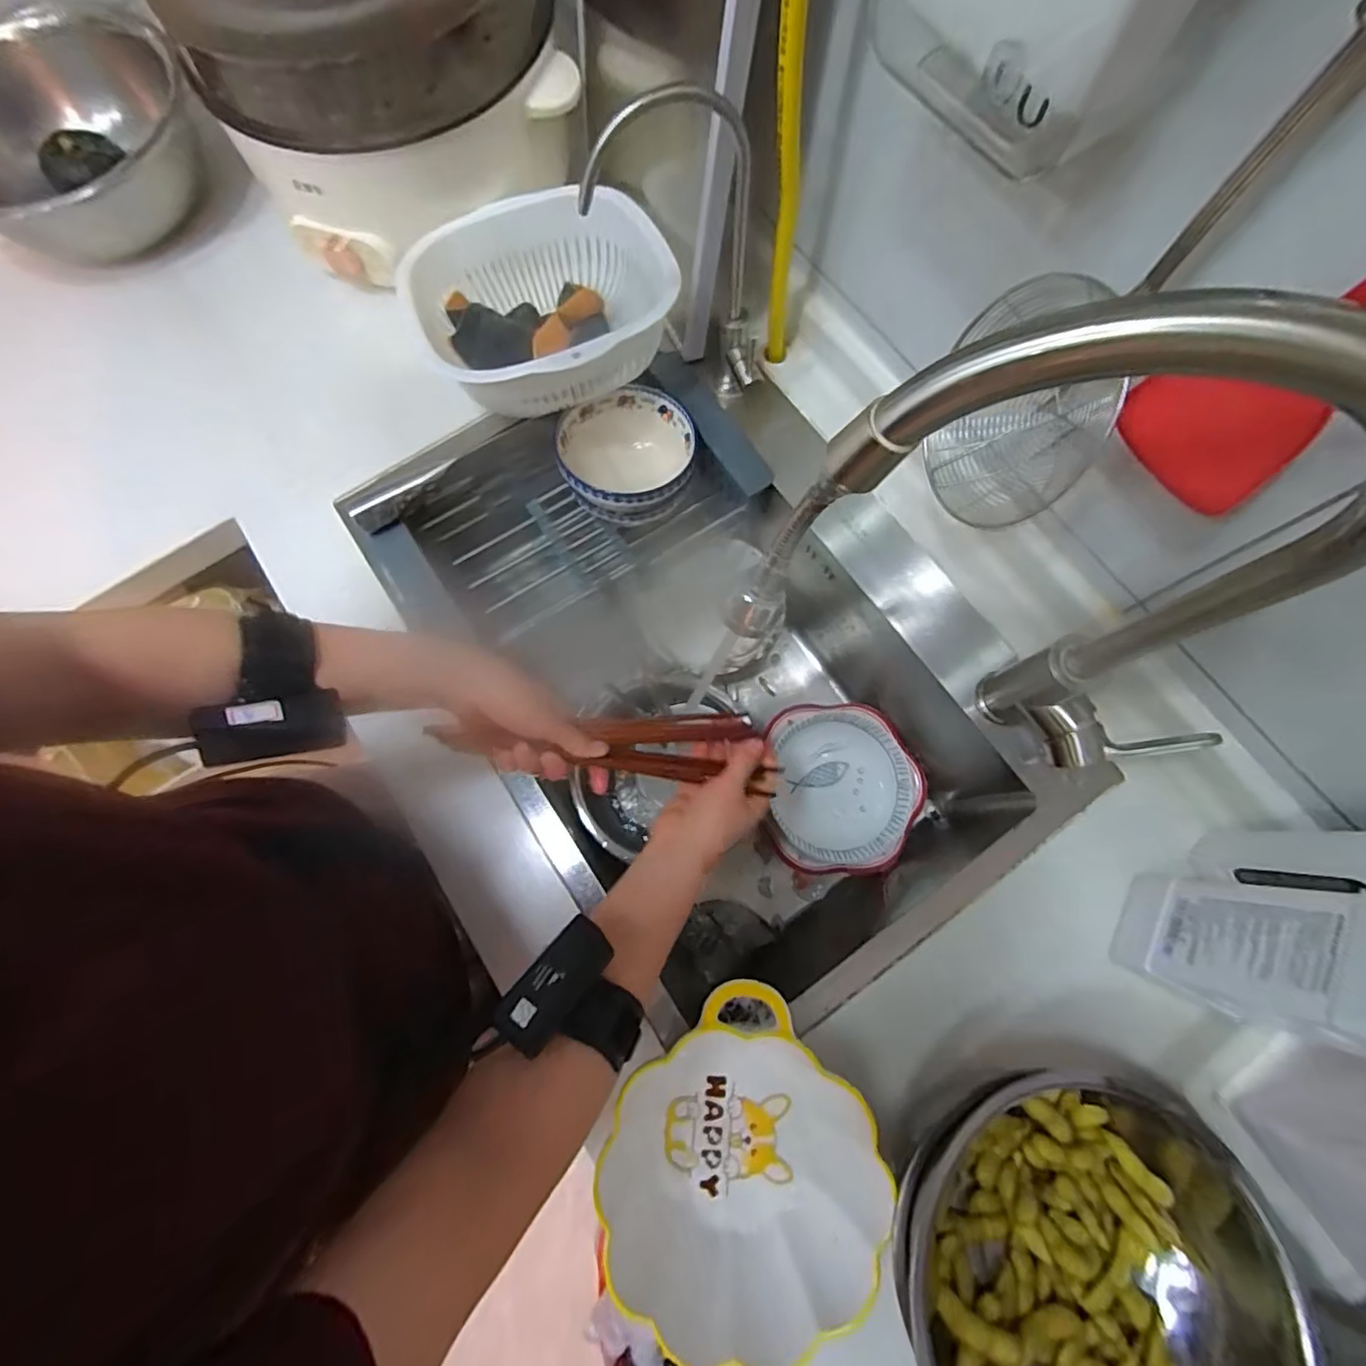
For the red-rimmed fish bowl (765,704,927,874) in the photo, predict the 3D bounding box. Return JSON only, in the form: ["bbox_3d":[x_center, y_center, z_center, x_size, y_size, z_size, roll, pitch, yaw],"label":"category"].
[{"bbox_3d":[0.182,0.115,0.670,0.165,0.049,0.180,0,76,1],"label":"red-rimmed fish bowl"}]

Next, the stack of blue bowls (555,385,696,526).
[{"bbox_3d":[-0.054,-0.223,0.635,0.130,0.120,0.133,-12,76,-2],"label":"stack of blue bowls"}]

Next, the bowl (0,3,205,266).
[{"bbox_3d":[-0.650,-0.562,0.644,0.271,0.111,0.235,-32,78,-7],"label":"bowl"}]

